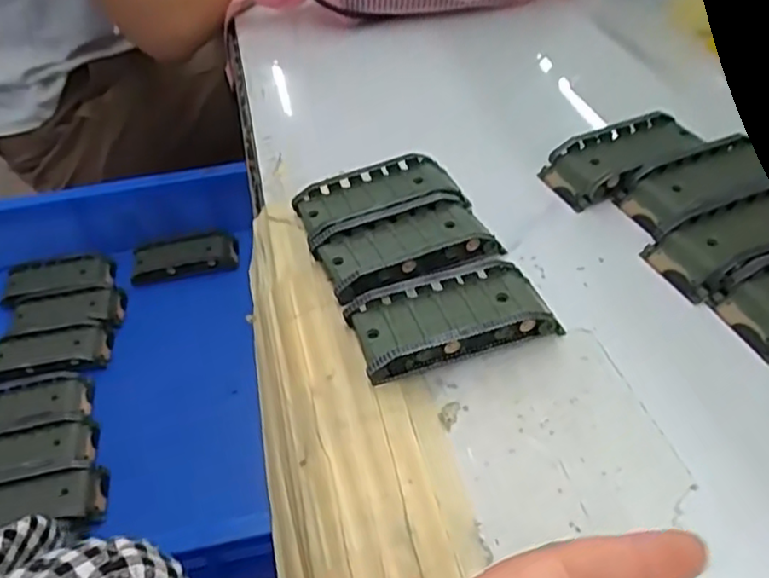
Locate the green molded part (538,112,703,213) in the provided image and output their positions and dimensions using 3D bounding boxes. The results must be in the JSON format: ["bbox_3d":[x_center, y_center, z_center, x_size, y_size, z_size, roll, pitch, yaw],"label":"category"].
[{"bbox_3d":[0.145,-0.079,0.401,0.097,0.020,0.044,-20,47,-13],"label":"green molded part"}]

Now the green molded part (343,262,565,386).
[{"bbox_3d":[0.032,0.013,0.320,0.092,0.023,0.044,-16,46,-9],"label":"green molded part"}]

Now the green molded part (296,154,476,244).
[{"bbox_3d":[-0.004,-0.054,0.391,0.092,0.017,0.044,-16,46,-10],"label":"green molded part"}]

